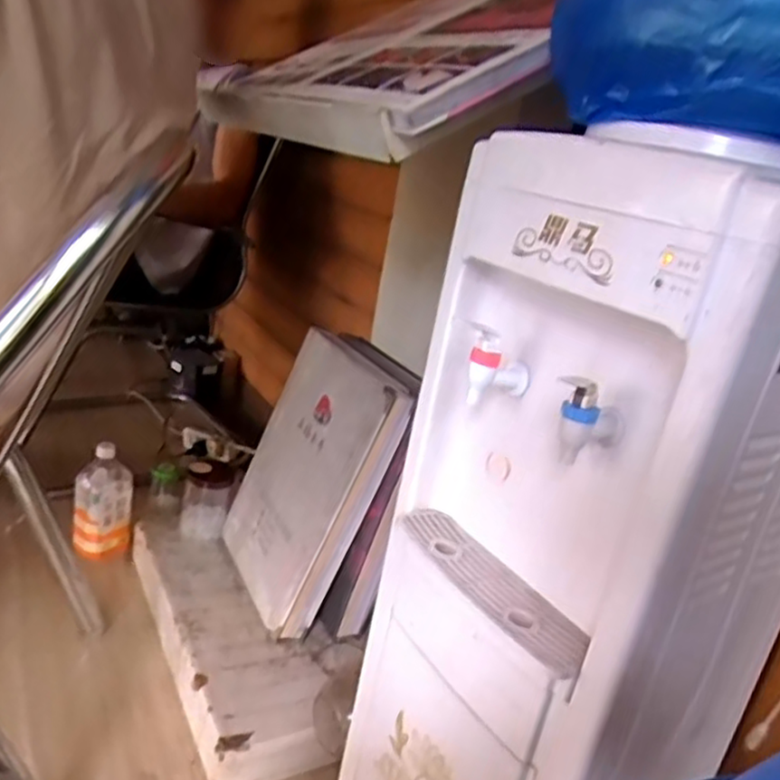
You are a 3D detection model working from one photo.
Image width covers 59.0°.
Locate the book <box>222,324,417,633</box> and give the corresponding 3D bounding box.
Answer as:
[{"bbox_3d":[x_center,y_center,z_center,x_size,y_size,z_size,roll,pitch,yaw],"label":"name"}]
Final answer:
[{"bbox_3d":[-0.135,0.135,1.118,0.062,0.428,0.300,17,13,-38],"label":"book"}]

